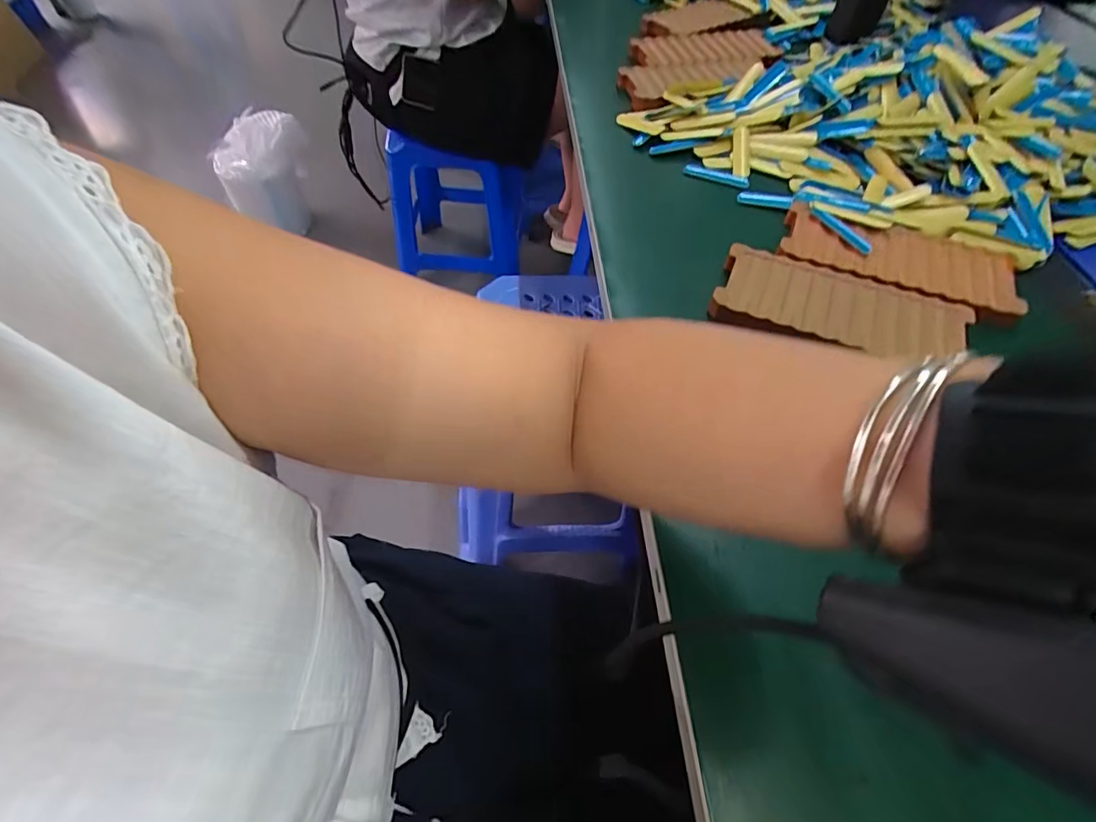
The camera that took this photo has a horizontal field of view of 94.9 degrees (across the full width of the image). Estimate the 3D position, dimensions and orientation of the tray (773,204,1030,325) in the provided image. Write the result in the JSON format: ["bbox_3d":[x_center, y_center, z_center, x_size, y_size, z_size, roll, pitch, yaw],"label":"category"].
[{"bbox_3d":[0.282,-0.123,0.406,0.176,0.012,0.080,20,58,11],"label":"tray"}]

